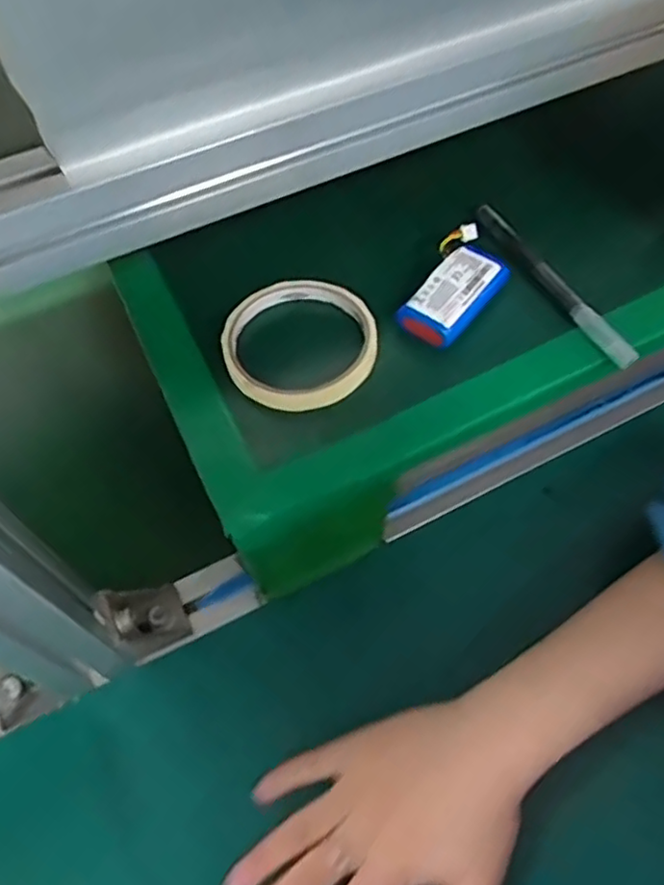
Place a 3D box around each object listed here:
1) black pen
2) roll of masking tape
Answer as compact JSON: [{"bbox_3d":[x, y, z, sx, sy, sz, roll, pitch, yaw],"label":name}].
[{"bbox_3d":[0.136,-0.100,0.402,0.014,0.015,0.142,-22,60,-13],"label":"black pen"},{"bbox_3d":[-0.017,-0.058,0.375,0.082,0.018,0.086,0,58,0],"label":"roll of masking tape"}]

